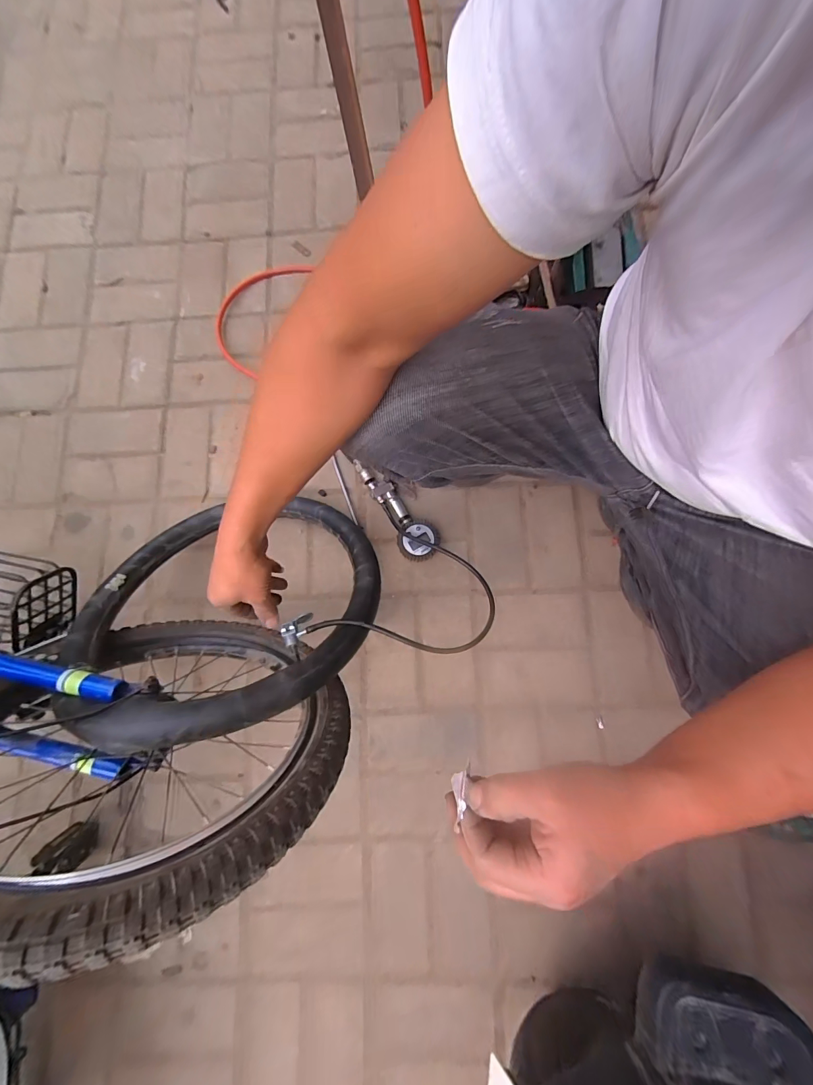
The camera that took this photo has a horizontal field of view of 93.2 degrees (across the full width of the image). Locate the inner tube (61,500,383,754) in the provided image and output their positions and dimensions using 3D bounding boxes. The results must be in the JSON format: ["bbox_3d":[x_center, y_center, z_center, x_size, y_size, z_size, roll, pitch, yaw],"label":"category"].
[{"bbox_3d":[-0.241,0.075,0.548,0.403,0.061,0.395,-9,42,-12],"label":"inner tube"}]

